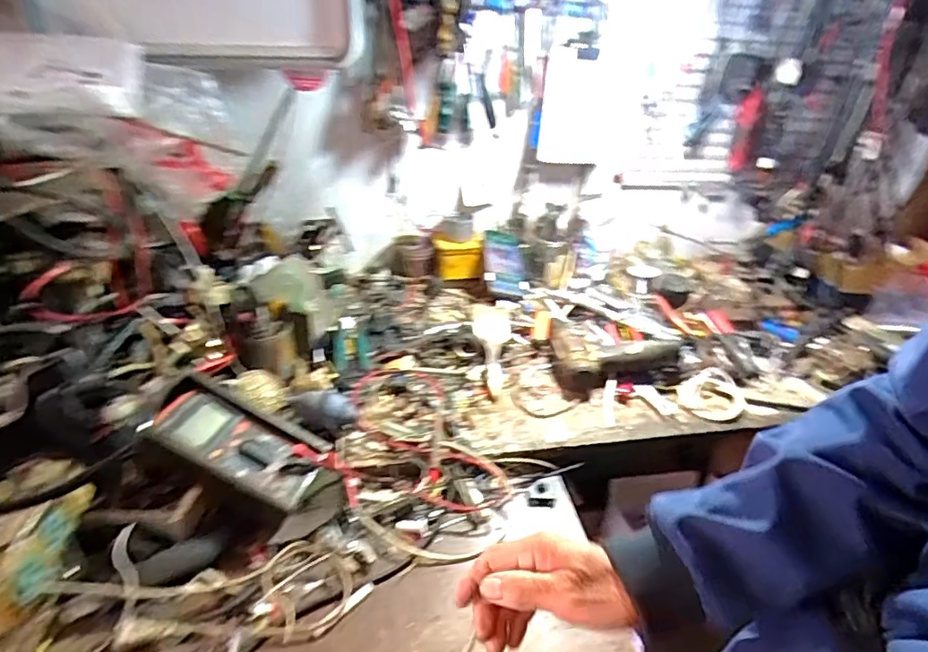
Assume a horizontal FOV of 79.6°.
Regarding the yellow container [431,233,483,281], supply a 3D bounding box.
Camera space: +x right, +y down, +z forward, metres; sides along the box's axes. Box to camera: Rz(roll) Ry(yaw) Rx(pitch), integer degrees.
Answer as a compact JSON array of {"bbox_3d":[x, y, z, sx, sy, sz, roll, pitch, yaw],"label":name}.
[{"bbox_3d":[-0.012,-0.149,1.204,0.109,0.077,0.072,-6,33,-18],"label":"yellow container"}]

